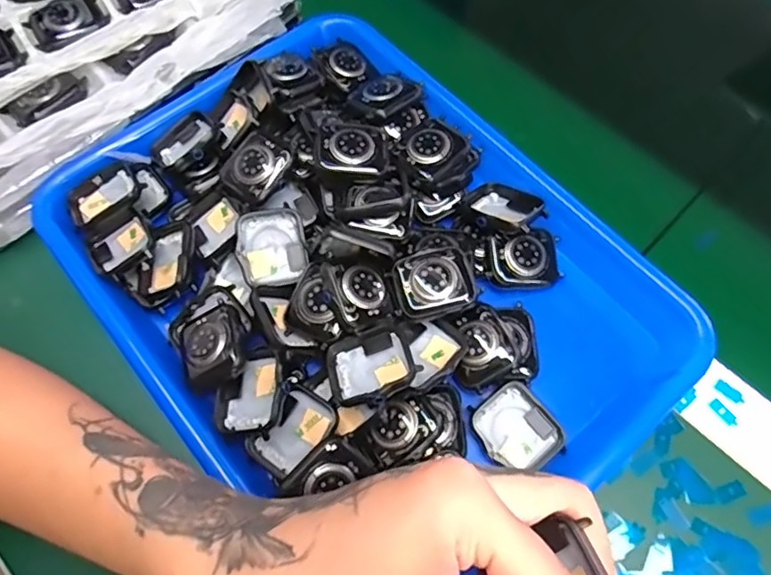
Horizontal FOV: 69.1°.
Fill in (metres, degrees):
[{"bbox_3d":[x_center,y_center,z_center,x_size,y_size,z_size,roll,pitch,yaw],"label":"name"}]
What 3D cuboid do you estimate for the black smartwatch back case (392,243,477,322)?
[{"bbox_3d":[0.027,-0.003,0.304,0.041,0.008,0.037,-16,67,-7],"label":"black smartwatch back case"}]

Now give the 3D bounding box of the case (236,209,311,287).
[{"bbox_3d":[-0.064,-0.023,0.320,0.041,0.011,0.041,-15,100,-17],"label":"case"}]

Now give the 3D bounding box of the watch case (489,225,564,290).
[{"bbox_3d":[0.082,-0.016,0.328,0.046,0.010,0.034,-12,90,-8],"label":"watch case"}]

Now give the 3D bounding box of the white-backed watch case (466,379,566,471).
[{"bbox_3d":[0.069,0.075,0.296,0.037,0.011,0.043,-33,70,-13],"label":"white-backed watch case"}]

